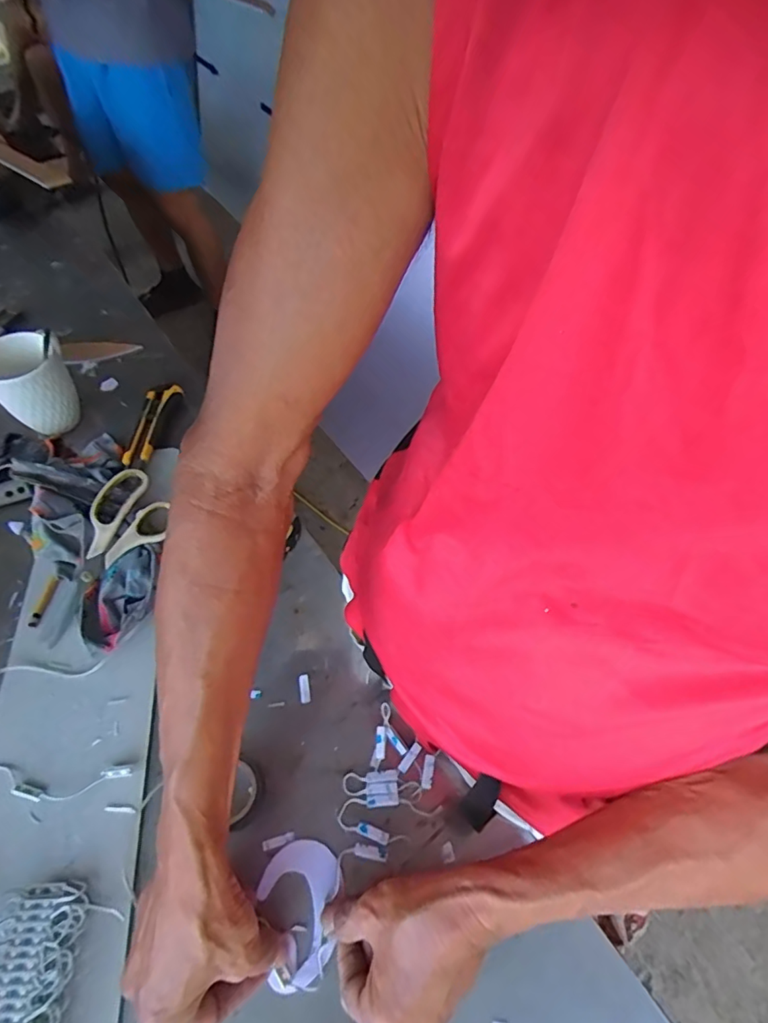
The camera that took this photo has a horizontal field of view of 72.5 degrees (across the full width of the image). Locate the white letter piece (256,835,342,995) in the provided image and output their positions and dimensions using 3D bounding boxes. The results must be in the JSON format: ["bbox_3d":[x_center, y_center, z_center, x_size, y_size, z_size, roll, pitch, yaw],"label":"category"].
[{"bbox_3d":[-0.067,0.299,0.392,0.060,0.009,0.089,5,57,2],"label":"white letter piece"}]

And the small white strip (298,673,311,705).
[{"bbox_3d":[-0.074,0.164,0.487,0.010,0.004,0.026,-10,57,-7],"label":"small white strip"}]

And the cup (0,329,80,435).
[{"bbox_3d":[-0.420,-0.152,0.627,0.078,0.118,0.081,1,56,-2],"label":"cup"}]

